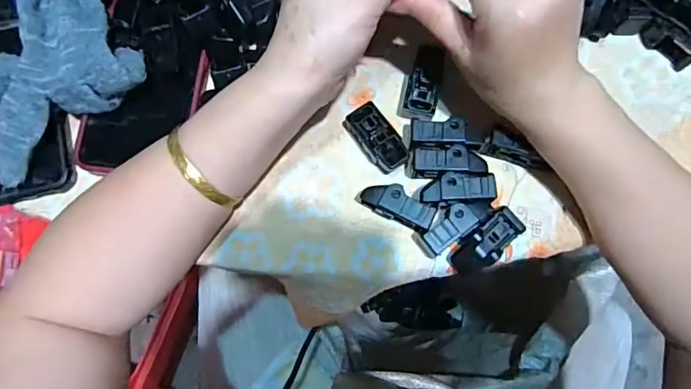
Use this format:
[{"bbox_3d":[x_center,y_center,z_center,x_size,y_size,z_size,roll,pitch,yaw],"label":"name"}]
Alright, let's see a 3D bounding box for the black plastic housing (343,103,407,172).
[{"bbox_3d":[0.022,-0.037,0.328,0.023,0.014,0.047,-38,79,-7],"label":"black plastic housing"}]

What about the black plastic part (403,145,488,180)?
[{"bbox_3d":[0.065,-0.021,0.319,0.050,0.014,0.020,-3,77,1],"label":"black plastic part"}]

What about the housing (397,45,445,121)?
[{"bbox_3d":[0.053,-0.076,0.333,0.025,0.016,0.051,14,78,5],"label":"housing"}]

